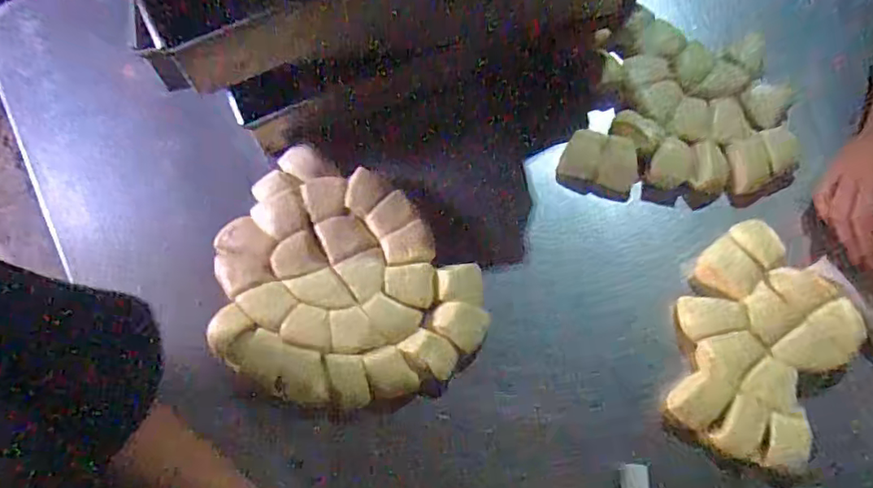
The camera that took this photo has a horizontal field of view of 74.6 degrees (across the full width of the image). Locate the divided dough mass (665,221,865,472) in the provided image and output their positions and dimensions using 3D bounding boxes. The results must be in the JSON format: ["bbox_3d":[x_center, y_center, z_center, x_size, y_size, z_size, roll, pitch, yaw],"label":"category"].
[{"bbox_3d":[0.282,0.088,0.510,0.138,0.028,0.190,33,74,11],"label":"divided dough mass"}]

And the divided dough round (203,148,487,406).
[{"bbox_3d":[-0.091,0.043,0.523,0.246,0.027,0.204,37,75,12],"label":"divided dough round"}]

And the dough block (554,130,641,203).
[{"bbox_3d":[0.162,-0.079,0.571,0.076,0.027,0.060,12,71,4],"label":"dough block"}]

